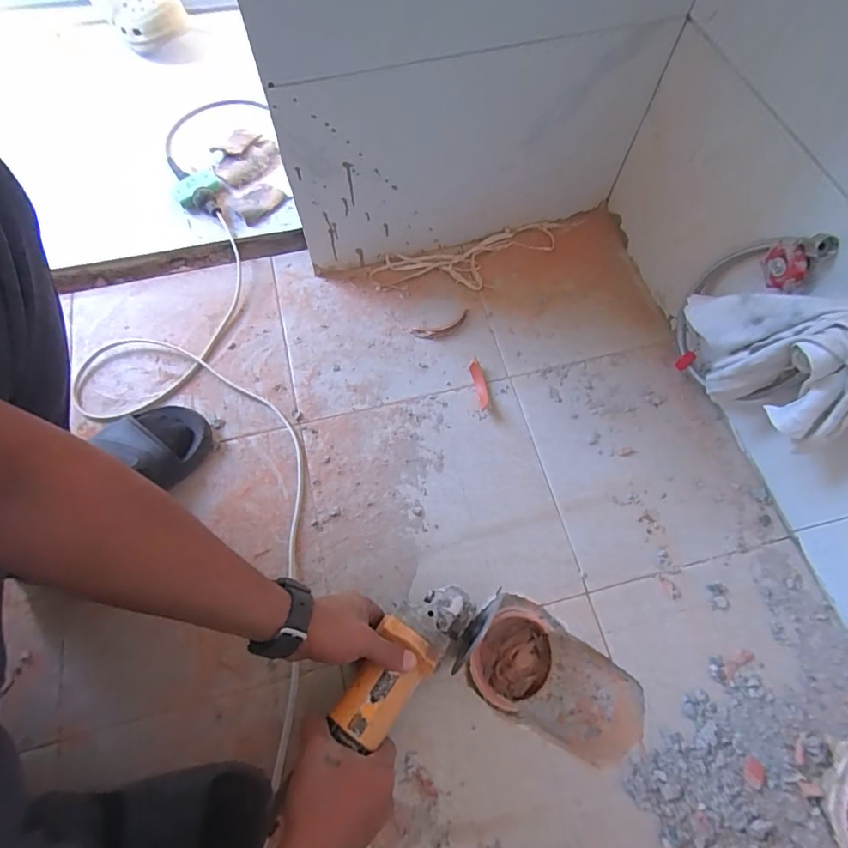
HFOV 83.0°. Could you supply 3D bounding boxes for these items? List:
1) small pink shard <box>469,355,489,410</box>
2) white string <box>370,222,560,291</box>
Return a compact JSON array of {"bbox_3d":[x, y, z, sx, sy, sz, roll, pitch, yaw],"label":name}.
[{"bbox_3d":[0.078,-0.054,0.657,0.016,0.008,0.075,-11,68,-7],"label":"small pink shard"},{"bbox_3d":[0.072,-0.253,0.751,0.305,0.010,0.090,-14,68,-8],"label":"white string"}]

